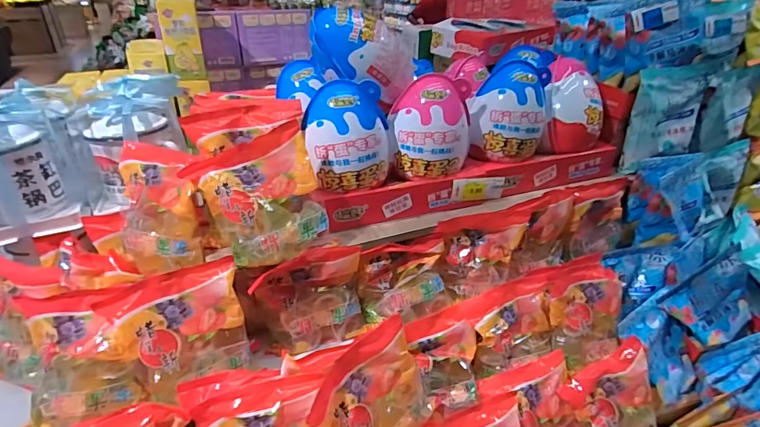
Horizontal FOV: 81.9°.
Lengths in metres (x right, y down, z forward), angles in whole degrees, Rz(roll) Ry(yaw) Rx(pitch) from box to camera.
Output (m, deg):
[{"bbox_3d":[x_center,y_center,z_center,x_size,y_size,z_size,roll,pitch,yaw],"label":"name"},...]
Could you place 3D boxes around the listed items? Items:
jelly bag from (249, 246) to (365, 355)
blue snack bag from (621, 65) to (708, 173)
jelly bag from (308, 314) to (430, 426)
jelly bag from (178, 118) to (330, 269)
[{"bbox_3d":[-0.103,0.126,0.653,0.152,0.155,0.048,-7,30,-12],"label":"jelly bag"},{"bbox_3d":[0.580,-0.192,0.879,0.171,0.192,0.042,-7,18,-16],"label":"blue snack bag"},{"bbox_3d":[-0.016,0.245,0.590,0.151,0.181,0.070,-34,22,-23],"label":"jelly bag"},{"bbox_3d":[-0.158,-0.021,0.593,0.155,0.158,0.080,-12,31,-20],"label":"jelly bag"}]

